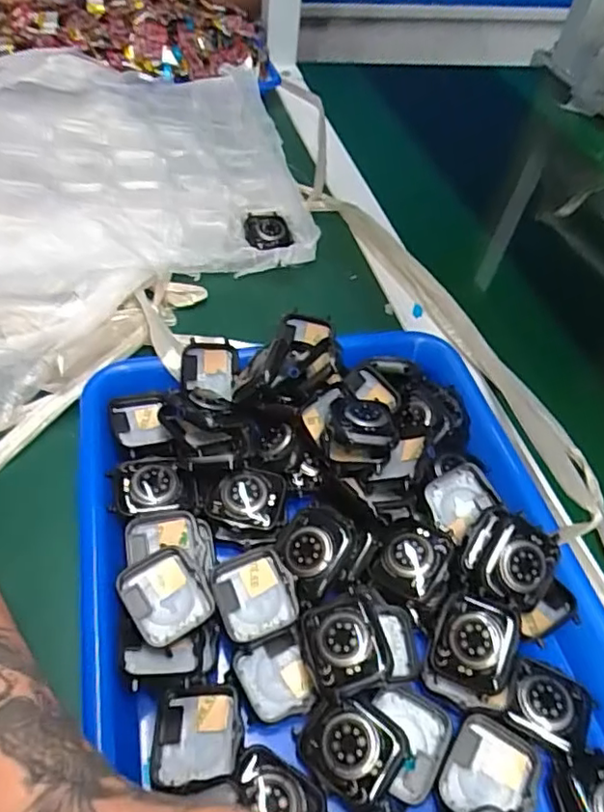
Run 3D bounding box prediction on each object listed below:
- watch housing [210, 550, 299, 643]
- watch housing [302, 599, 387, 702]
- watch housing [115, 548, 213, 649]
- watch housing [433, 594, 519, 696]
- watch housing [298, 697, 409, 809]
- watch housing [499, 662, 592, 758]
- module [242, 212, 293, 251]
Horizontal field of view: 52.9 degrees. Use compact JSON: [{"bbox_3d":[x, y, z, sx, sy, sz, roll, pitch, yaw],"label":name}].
[{"bbox_3d":[-0.023,0.095,0.302,0.038,0.012,0.039,-13,52,-16],"label":"watch housing"},{"bbox_3d":[0.021,0.112,0.286,0.037,0.014,0.041,-9,50,-13],"label":"watch housing"},{"bbox_3d":[-0.065,0.092,0.293,0.037,0.007,0.042,-25,56,-25],"label":"watch housing"},{"bbox_3d":[0.084,0.116,0.294,0.035,0.011,0.042,9,68,16],"label":"watch housing"},{"bbox_3d":[0.022,0.149,0.265,0.042,0.011,0.035,27,64,26],"label":"watch housing"},{"bbox_3d":[0.117,0.142,0.288,0.036,0.008,0.034,27,52,17],"label":"watch housing"},{"bbox_3d":[-0.029,-0.151,0.523,0.039,0.009,0.057,-8,50,-13],"label":"module"}]

